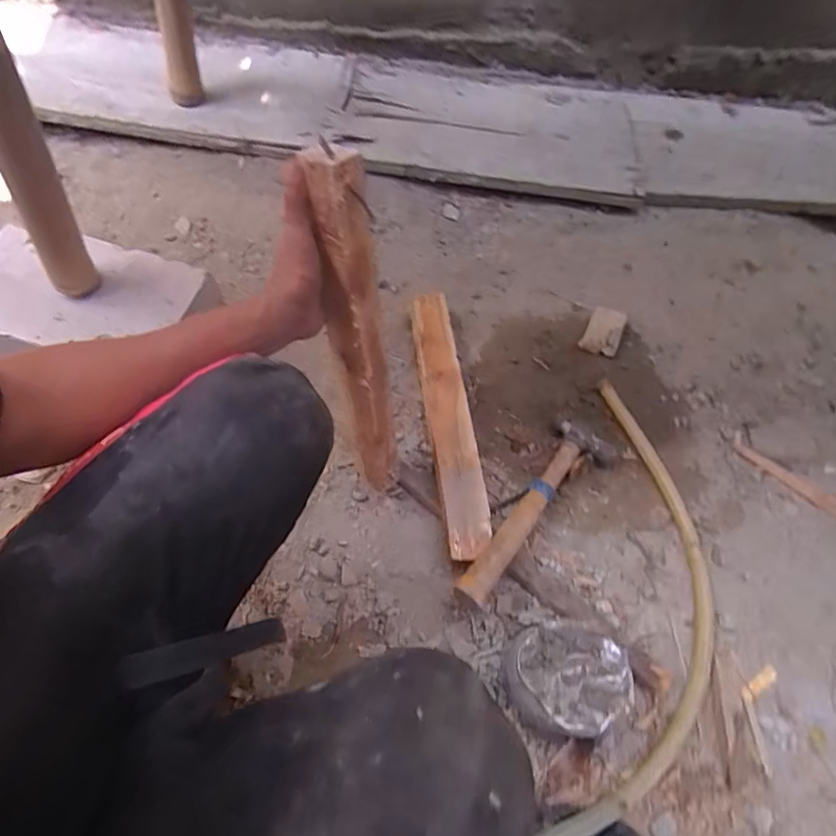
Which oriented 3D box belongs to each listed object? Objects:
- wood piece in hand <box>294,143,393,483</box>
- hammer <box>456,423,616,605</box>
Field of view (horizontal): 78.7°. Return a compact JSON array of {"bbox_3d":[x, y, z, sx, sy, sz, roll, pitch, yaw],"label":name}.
[{"bbox_3d":[-0.059,-0.066,0.540,0.051,0.396,0.037,-12,44,-9],"label":"wood piece in hand"},{"bbox_3d":[0.172,0.103,0.690,0.093,0.051,0.328,37,50,17],"label":"hammer"}]

